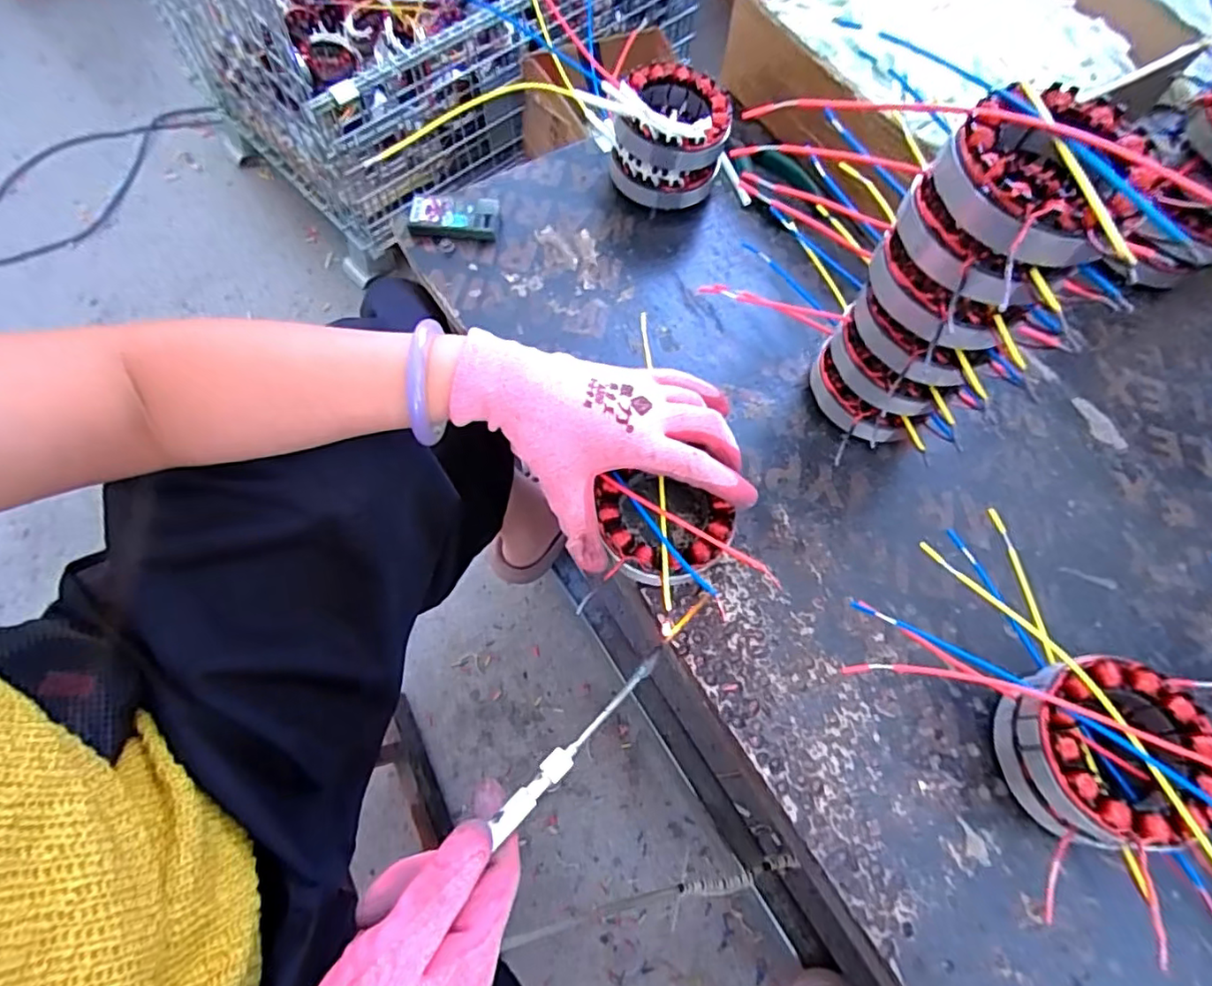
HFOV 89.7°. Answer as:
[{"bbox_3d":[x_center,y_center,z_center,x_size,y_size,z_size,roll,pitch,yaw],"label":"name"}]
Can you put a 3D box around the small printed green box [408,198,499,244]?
[{"bbox_3d":[-0.120,-0.214,0.479,0.069,0.016,0.031,3,67,-1],"label":"small printed green box"}]

